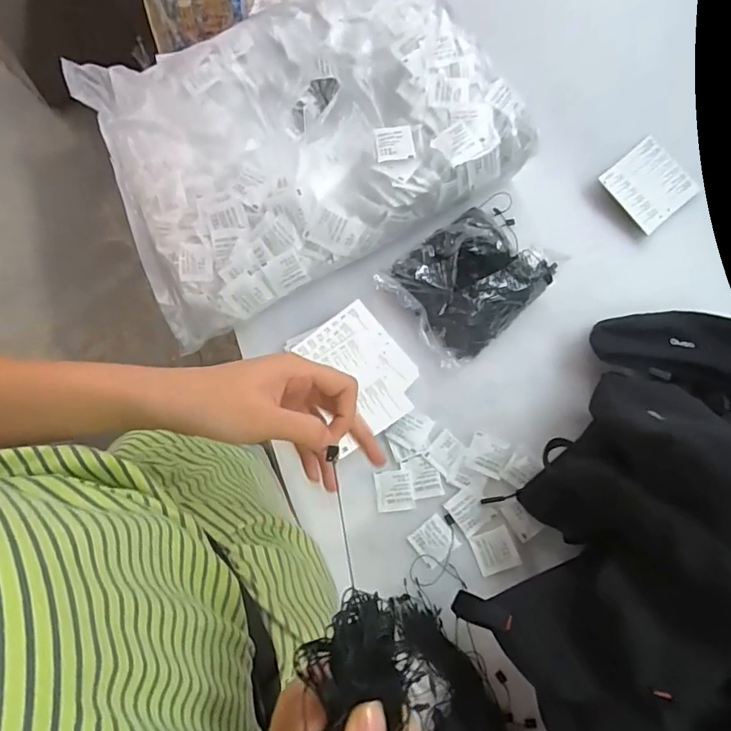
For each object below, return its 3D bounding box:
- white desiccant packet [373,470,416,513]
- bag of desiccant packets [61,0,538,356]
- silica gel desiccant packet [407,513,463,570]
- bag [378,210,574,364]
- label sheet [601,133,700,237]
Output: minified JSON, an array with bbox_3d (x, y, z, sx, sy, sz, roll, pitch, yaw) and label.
[{"bbox_3d":[0.030,0.130,0.517,0.039,0.004,0.040,-6,75,-1],"label":"white desiccant packet"},{"bbox_3d":[-0.081,-0.269,0.583,0.443,0.100,0.351,-28,77,-6],"label":"bag of desiccant packets"},{"bbox_3d":[0.069,0.177,0.504,0.041,0.004,0.038,-36,78,-8],"label":"silica gel desiccant packet"},{"bbox_3d":[0.122,-0.101,0.552,0.182,0.064,0.131,-43,79,-10],"label":"bag"},{"bbox_3d":[0.338,-0.215,0.598,0.083,0.006,0.088,-40,89,-1],"label":"label sheet"}]

